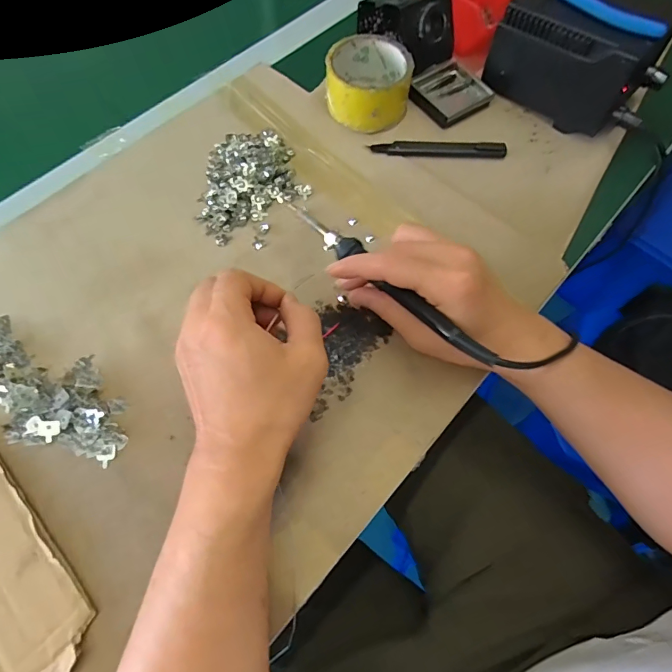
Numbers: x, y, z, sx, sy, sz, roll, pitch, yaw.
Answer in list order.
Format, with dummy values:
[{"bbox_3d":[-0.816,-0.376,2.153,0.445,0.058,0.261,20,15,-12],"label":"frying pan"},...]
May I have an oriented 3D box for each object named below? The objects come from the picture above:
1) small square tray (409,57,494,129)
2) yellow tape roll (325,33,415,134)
[{"bbox_3d":[0.121,-0.266,0.461,0.076,0.015,0.073,-35,73,-16],"label":"small square tray"},{"bbox_3d":[0.033,-0.260,0.437,0.084,0.050,0.085,1,67,-3],"label":"yellow tape roll"}]

